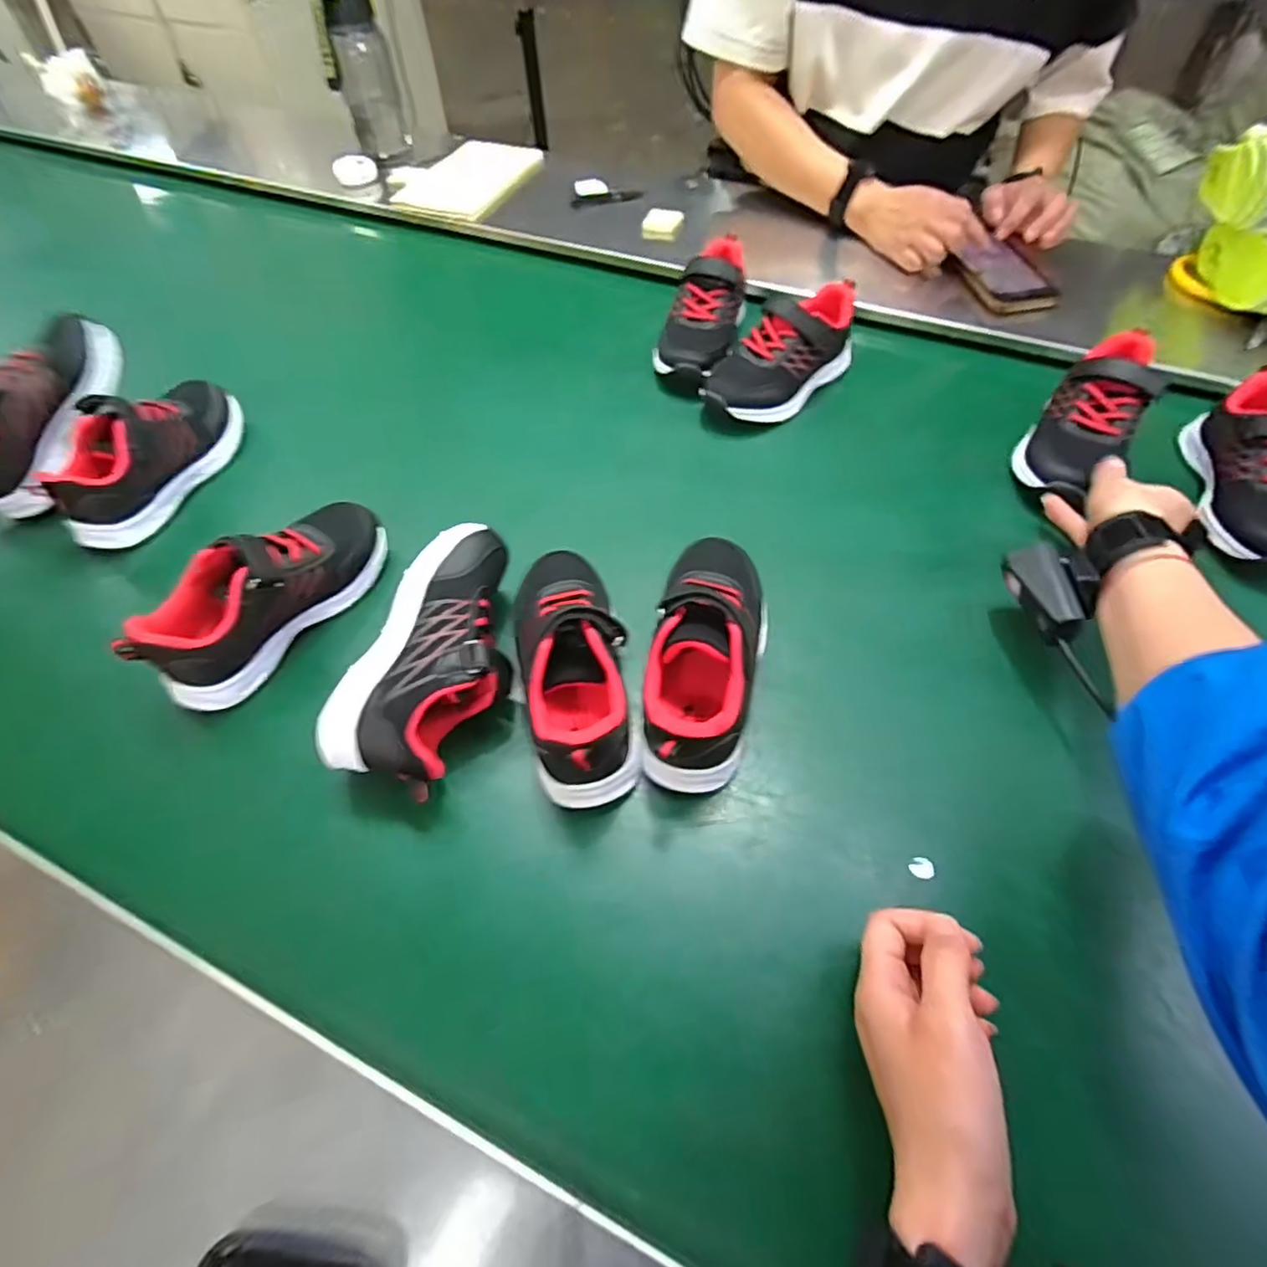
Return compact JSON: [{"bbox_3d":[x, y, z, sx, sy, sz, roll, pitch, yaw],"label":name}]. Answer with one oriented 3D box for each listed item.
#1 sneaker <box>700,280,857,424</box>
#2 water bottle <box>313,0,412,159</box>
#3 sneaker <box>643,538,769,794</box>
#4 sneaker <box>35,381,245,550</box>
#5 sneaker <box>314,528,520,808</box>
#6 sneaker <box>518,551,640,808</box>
[{"bbox_3d":[0.149,-0.270,0.610,0.071,0.078,0.183,38,64,22],"label":"sneaker"},{"bbox_3d":[-0.363,-0.751,0.832,0.082,0.184,0.068,-12,55,-6],"label":"water bottle"},{"bbox_3d":[0.052,0.012,0.428,0.075,0.084,0.181,10,57,6],"label":"sneaker"},{"bbox_3d":[-0.427,-0.161,0.549,0.067,0.078,0.184,16,58,10],"label":"sneaker"},{"bbox_3d":[-0.127,0.016,0.428,0.076,0.081,0.185,16,58,10],"label":"sneaker"},{"bbox_3d":[-0.039,0.020,0.425,0.072,0.085,0.184,-9,57,-6],"label":"sneaker"}]

